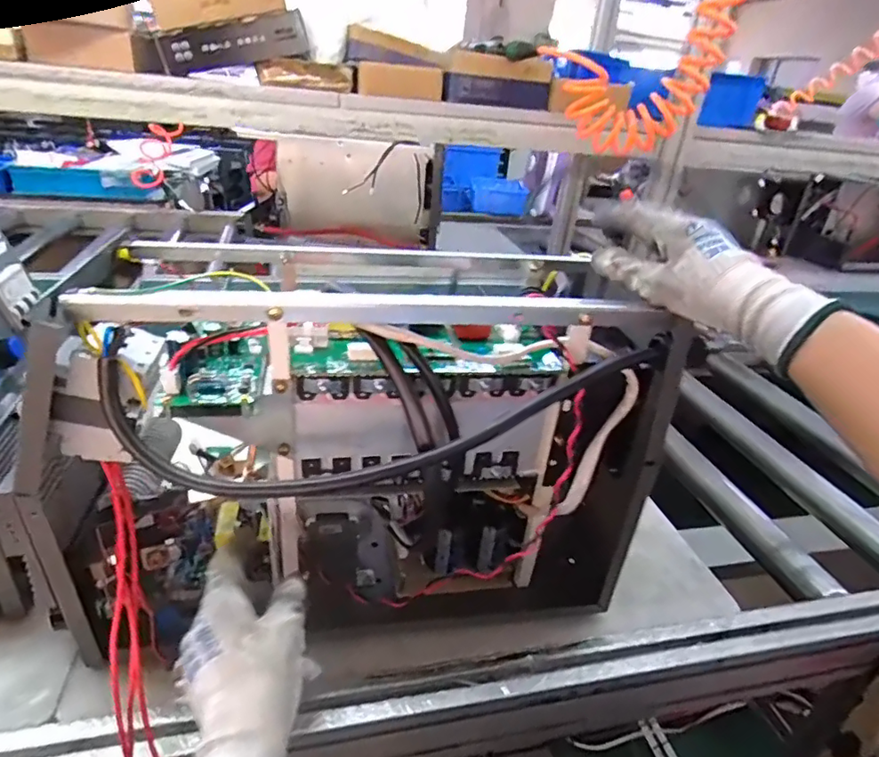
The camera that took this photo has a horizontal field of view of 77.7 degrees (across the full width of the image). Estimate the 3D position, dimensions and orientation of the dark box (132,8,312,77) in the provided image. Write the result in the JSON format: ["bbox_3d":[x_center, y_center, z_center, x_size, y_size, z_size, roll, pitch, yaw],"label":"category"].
[{"bbox_3d":[-0.306,-0.469,0.770,0.236,0.054,0.034,-16,34,-10],"label":"dark box"}]

